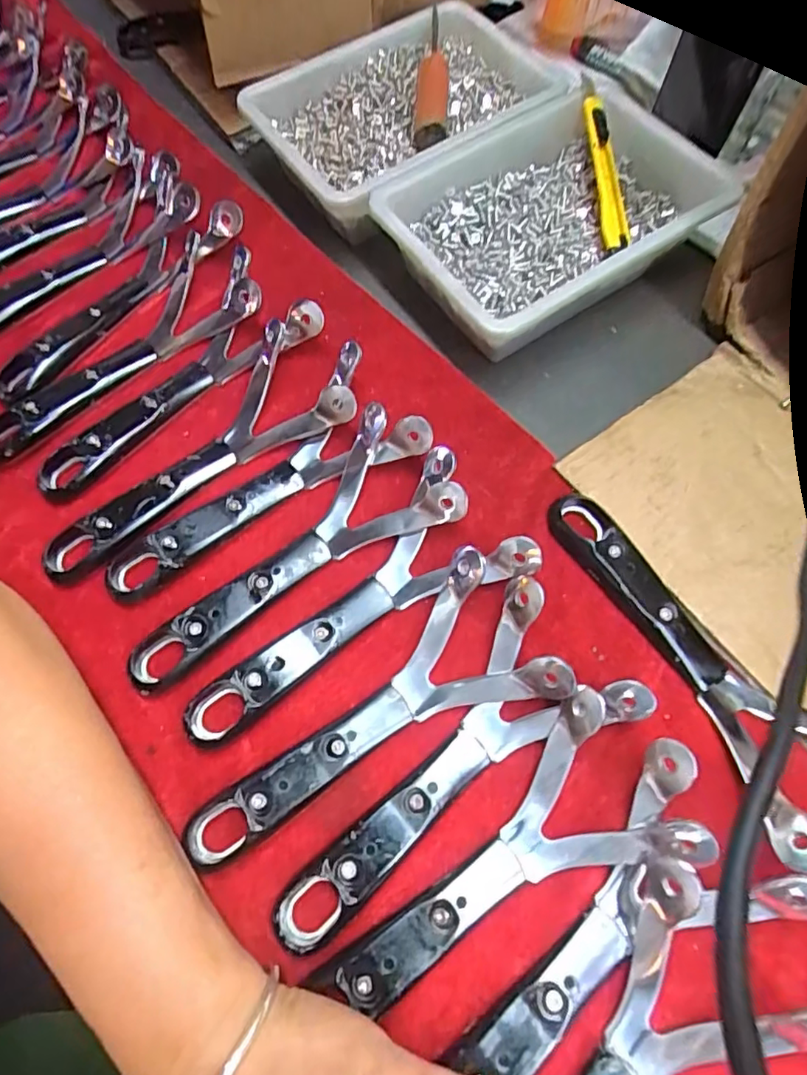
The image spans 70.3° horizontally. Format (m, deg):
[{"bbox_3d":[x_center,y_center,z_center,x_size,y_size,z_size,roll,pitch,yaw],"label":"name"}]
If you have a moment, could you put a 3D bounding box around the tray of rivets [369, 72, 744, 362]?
[{"bbox_3d":[0.103,-0.220,0.394,0.217,0.049,0.153,-35,71,-12],"label":"tray of rivets"}]

